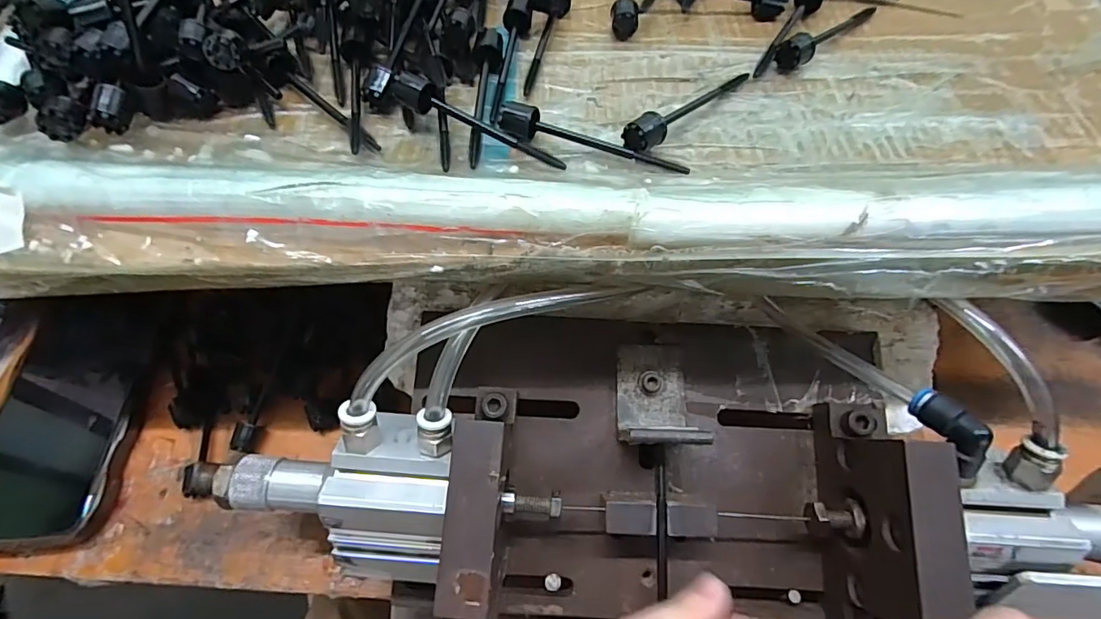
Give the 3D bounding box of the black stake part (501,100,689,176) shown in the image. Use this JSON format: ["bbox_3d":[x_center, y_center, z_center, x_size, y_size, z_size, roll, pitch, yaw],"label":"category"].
[{"bbox_3d":[0.018,-0.075,0.229,0.087,0.011,0.014,17,60,9],"label":"black stake part"}]

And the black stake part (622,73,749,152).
[{"bbox_3d":[0.066,-0.097,0.245,0.093,0.016,0.012,-40,68,-22],"label":"black stake part"}]

